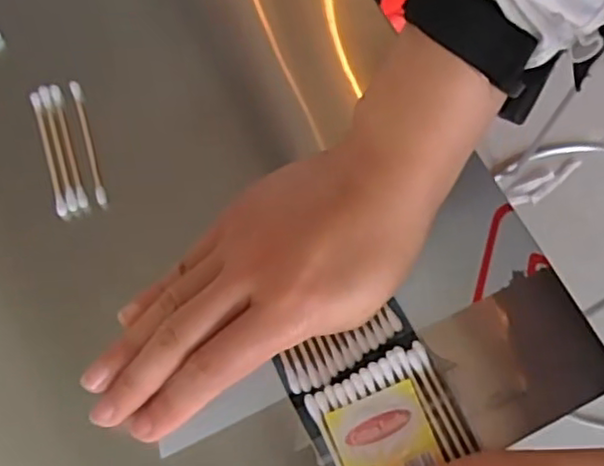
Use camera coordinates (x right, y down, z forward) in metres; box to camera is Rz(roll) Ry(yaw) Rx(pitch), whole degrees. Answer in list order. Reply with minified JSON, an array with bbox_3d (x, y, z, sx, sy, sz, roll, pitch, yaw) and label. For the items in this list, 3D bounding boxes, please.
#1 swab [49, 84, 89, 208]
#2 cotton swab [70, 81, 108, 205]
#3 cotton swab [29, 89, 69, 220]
[{"bbox_3d":[-0.116,-0.044,0.320,0.005,0.005,0.071,-19,70,-6],"label":"swab"},{"bbox_3d":[-0.106,-0.046,0.320,0.005,0.005,0.070,-17,69,-5],"label":"cotton swab"},{"bbox_3d":[-0.125,-0.040,0.317,0.006,0.004,0.070,-19,70,-6],"label":"cotton swab"}]

